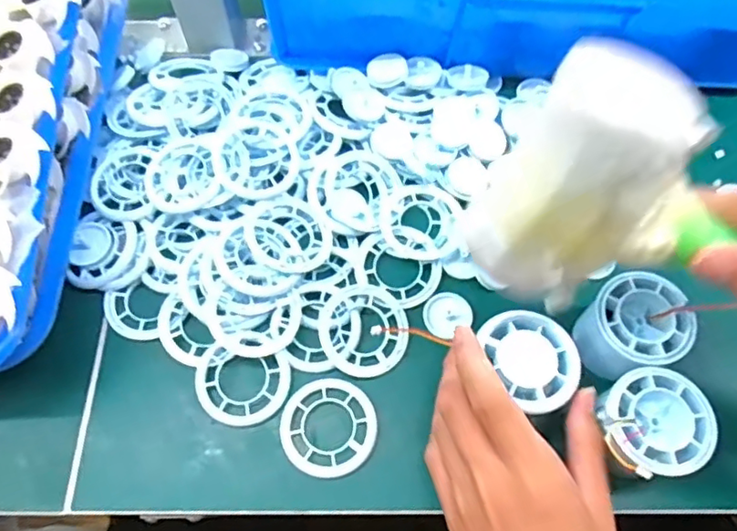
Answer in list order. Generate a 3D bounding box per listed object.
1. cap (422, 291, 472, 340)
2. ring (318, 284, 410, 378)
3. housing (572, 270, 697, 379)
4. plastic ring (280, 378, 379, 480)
[{"bbox_3d":[0.051,0.031,0.379,0.031,0.004,0.027,-34,69,-15],"label":"cap"},{"bbox_3d":[-0.002,0.040,0.368,0.056,0.010,0.058,0,65,0],"label":"ring"},{"bbox_3d":[0.157,0.038,0.351,0.054,0.049,0.055,0,65,0],"label":"housing"},{"bbox_3d":[-0.024,0.097,0.349,0.057,0.004,0.058,0,65,0],"label":"plastic ring"}]

